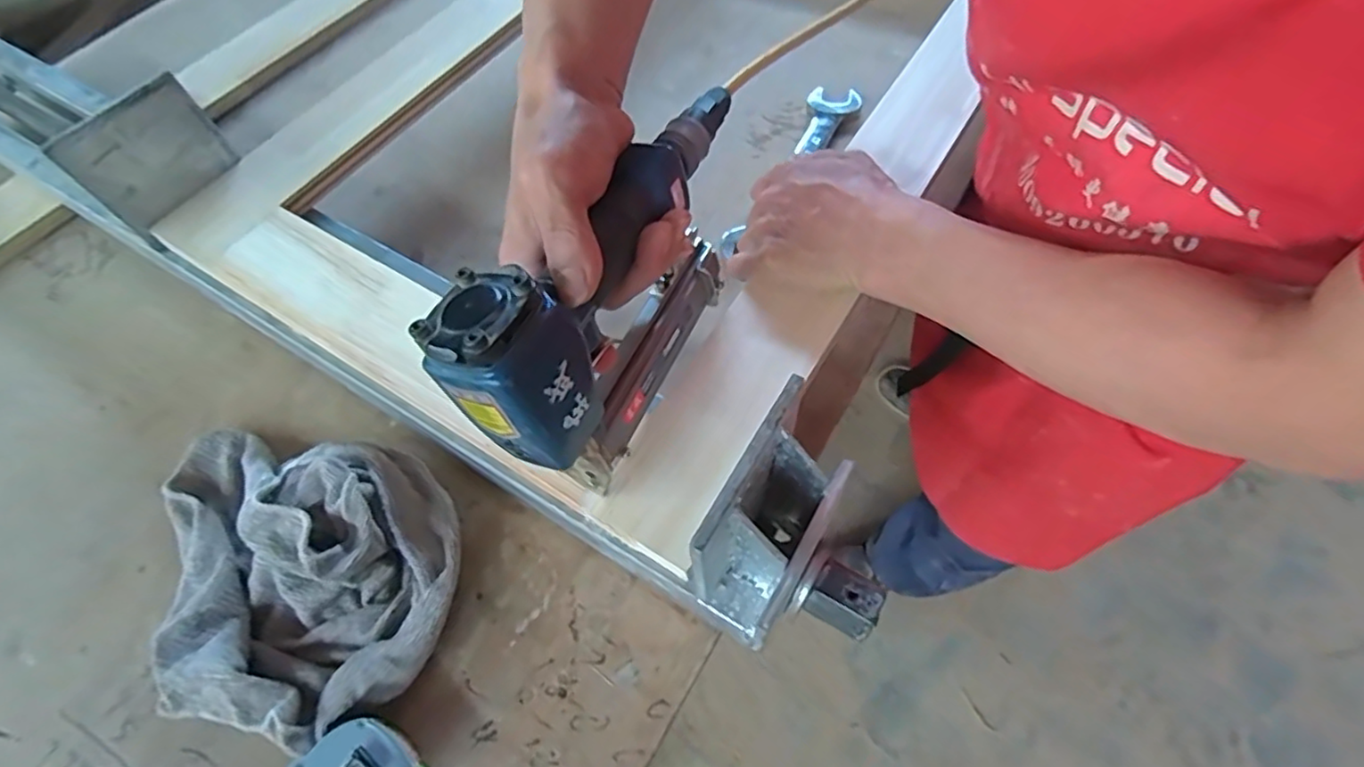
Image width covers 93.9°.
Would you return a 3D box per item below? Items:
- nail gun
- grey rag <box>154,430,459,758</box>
[{"bbox_3d":[-0.031,-0.064,0.345,0.057,0.130,0.235,20,62,15],"label":"nail gun"},{"bbox_3d":[-0.258,0.113,0.401,0.234,0.065,0.174,9,60,9],"label":"grey rag"}]

